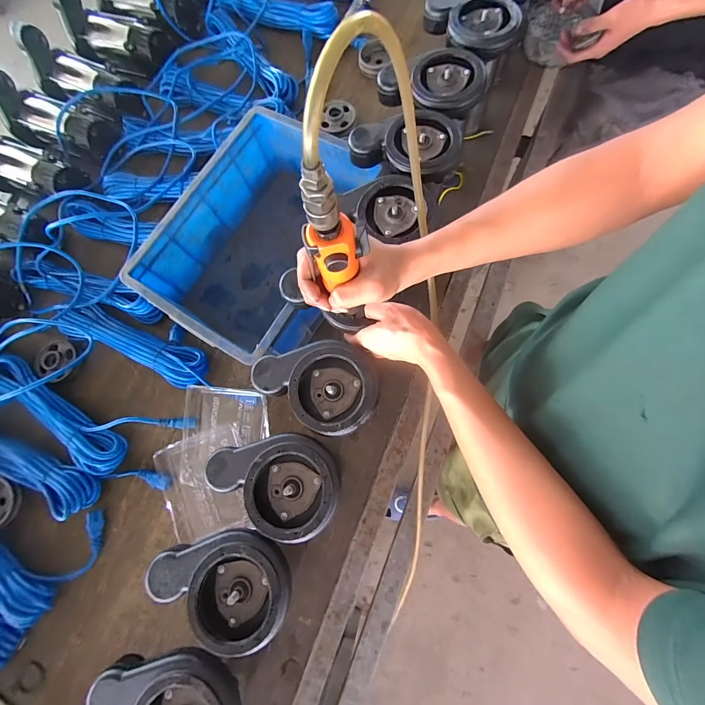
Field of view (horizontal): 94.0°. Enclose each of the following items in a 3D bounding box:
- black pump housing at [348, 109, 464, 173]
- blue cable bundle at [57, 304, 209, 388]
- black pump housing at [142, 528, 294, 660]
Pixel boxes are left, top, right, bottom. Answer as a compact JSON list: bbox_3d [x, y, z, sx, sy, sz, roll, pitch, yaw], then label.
[{"bbox_3d":[0.081,-0.324,0.506,0.171,0.047,0.120,4,77,8],"label":"black pump housing"},{"bbox_3d":[-0.428,-0.015,0.648,0.328,0.047,0.083,21,80,11],"label":"blue cable bundle"},{"bbox_3d":[-0.156,0.285,0.391,0.164,0.036,0.124,-15,75,3],"label":"black pump housing"}]

